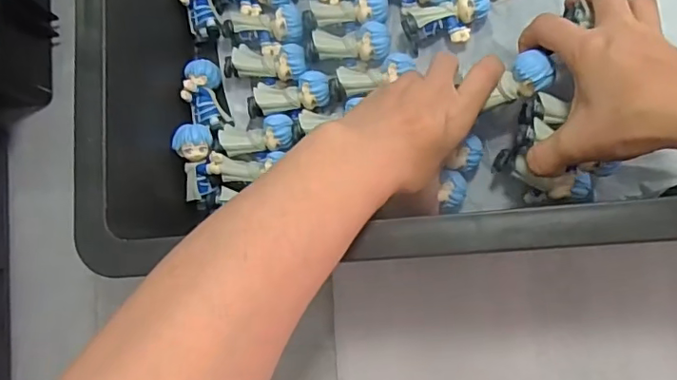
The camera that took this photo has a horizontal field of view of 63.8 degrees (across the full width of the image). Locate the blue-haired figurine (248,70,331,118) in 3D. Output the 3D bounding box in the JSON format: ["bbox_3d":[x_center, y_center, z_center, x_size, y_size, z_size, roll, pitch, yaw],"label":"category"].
[{"bbox_3d":[-0.036,-0.072,0.411,0.060,0.024,0.028,-7,82,10],"label":"blue-haired figurine"}]

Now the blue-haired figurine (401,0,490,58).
[{"bbox_3d":[0.078,-0.121,0.391,0.063,0.026,0.035,-20,83,19],"label":"blue-haired figurine"}]

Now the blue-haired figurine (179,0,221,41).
[{"bbox_3d":[-0.110,-0.150,0.431,0.023,0.020,0.058,-11,82,9],"label":"blue-haired figurine"}]

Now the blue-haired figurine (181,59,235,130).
[{"bbox_3d":[-0.103,-0.073,0.422,0.026,0.027,0.057,-16,81,8],"label":"blue-haired figurine"}]

